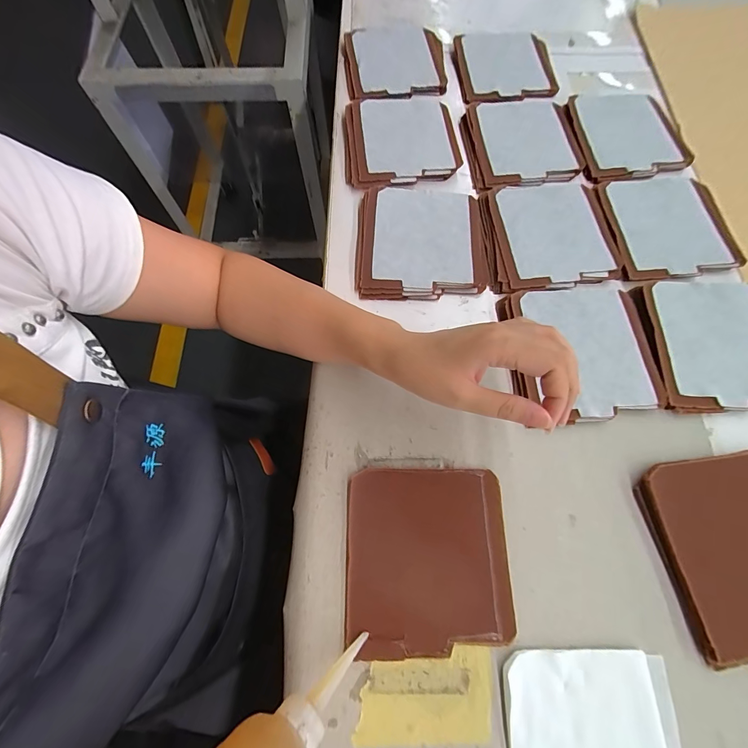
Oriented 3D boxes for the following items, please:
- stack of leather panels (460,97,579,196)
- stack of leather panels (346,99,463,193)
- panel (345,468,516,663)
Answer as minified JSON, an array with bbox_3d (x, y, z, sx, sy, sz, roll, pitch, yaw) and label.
[{"bbox_3d":[0.185,-0.302,0.448,0.136,0.009,0.160,-6,70,-2],"label":"stack of leather panels"},{"bbox_3d":[0.035,-0.294,0.434,0.141,0.022,0.148,-3,70,-1],"label":"stack of leather panels"},{"bbox_3d":[0.043,0.147,0.281,0.128,0.009,0.135,1,71,1],"label":"panel"}]

